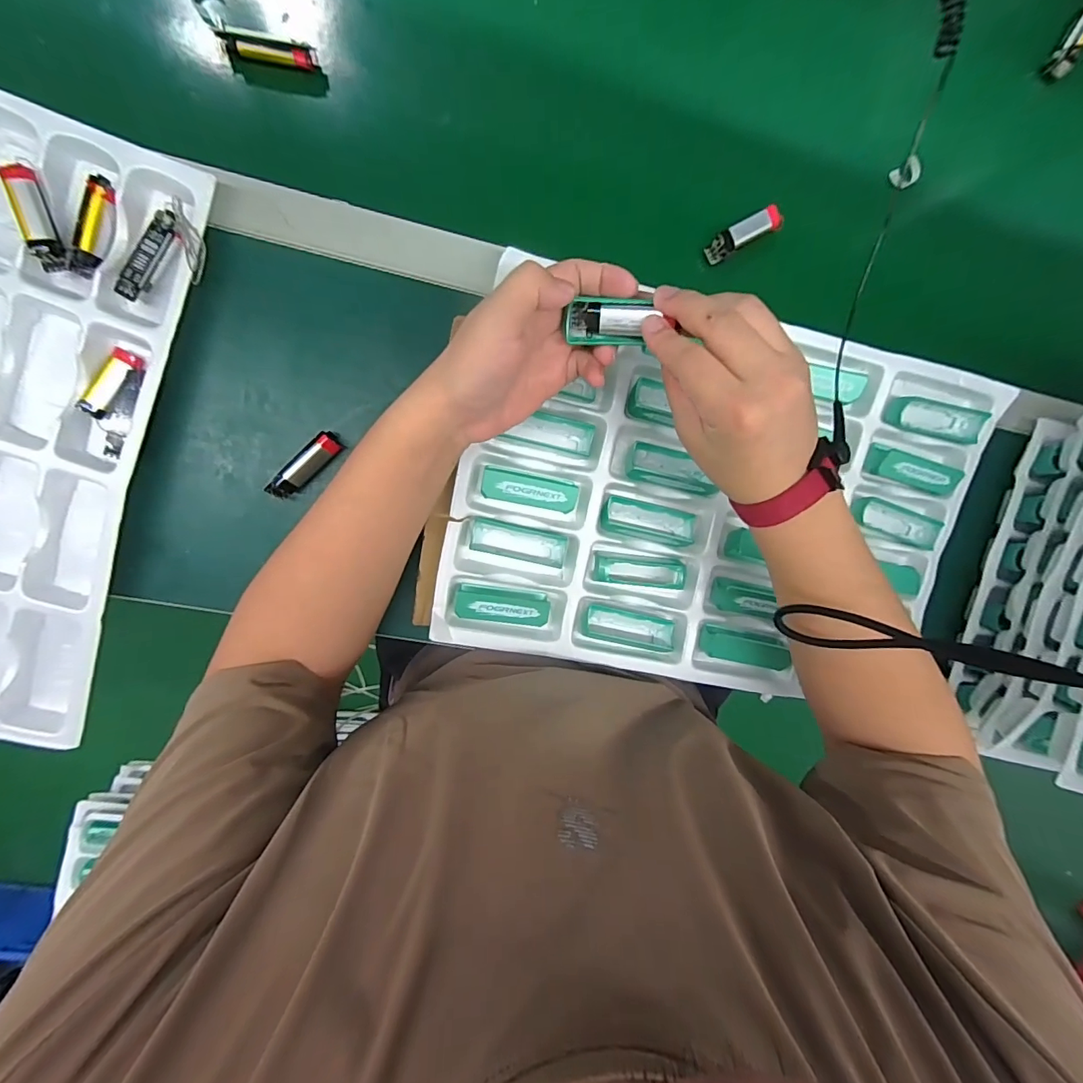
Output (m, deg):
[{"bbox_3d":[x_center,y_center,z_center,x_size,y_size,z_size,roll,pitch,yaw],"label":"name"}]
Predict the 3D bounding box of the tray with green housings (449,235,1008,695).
[{"bbox_3d":[0.154,-0.032,0.409,0.452,0.032,0.306,10,96,-8],"label":"tray with green housings"}]

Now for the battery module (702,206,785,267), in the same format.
[{"bbox_3d":[0.173,-0.262,0.395,0.068,0.012,0.019,-30,100,-2],"label":"battery module"}]

